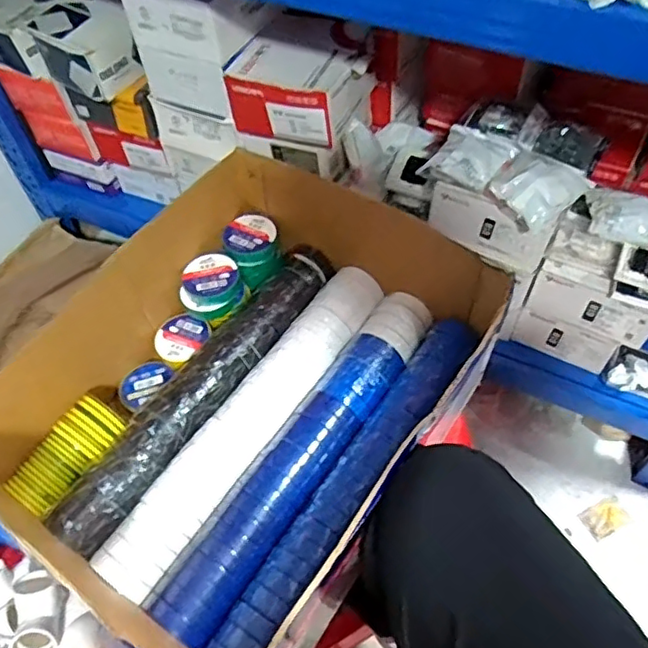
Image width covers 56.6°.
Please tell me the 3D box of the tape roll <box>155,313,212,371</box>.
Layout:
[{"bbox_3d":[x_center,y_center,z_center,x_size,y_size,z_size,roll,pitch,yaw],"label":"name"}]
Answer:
[{"bbox_3d":[-0.174,0.019,0.729,0.057,0.022,0.064,22,58,18],"label":"tape roll"}]

